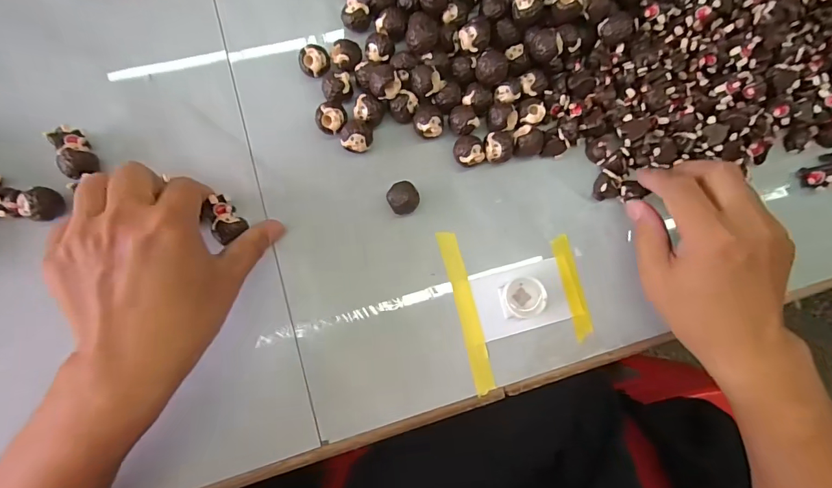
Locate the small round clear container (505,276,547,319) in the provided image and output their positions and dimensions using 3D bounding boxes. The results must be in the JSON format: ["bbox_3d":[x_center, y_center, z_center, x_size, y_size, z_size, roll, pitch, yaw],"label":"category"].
[{"bbox_3d":[0.086,0.042,0.343,0.031,0.016,0.030,1,79,-4],"label":"small round clear container"}]

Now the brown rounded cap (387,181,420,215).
[{"bbox_3d":[-0.010,-0.035,0.346,0.024,0.022,0.024,1,79,-4],"label":"brown rounded cap"}]

